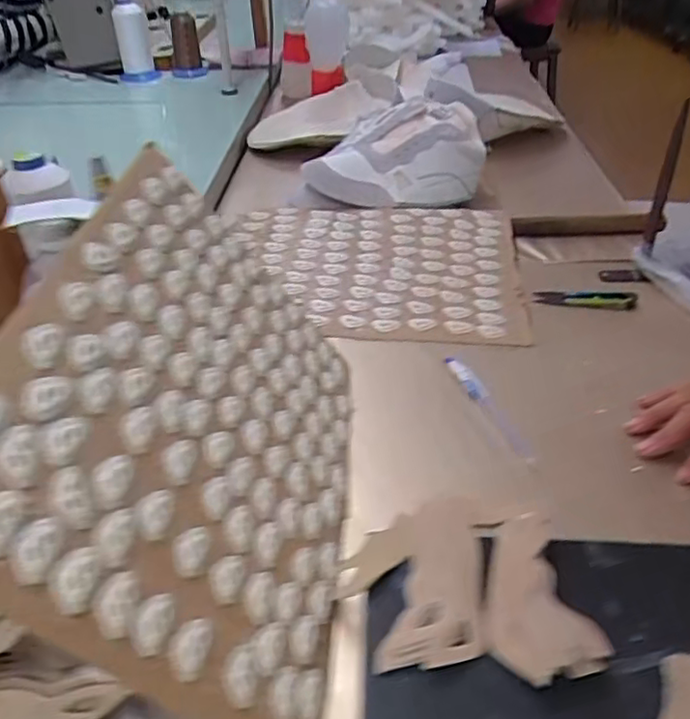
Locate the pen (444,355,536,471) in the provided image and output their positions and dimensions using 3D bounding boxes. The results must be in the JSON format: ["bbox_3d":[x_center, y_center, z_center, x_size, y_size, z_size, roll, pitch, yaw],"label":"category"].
[{"bbox_3d":[0.114,0.037,0.530,0.011,0.011,0.129,-12,38,-15],"label":"pen"}]

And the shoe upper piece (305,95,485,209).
[{"bbox_3d":[0.063,-0.263,0.837,0.233,0.085,0.152,-7,37,-9],"label":"shoe upper piece"}]

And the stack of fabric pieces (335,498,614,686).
[{"bbox_3d":[0.068,0.119,0.374,0.130,0.027,0.116,4,37,6],"label":"stack of fabric pieces"}]

